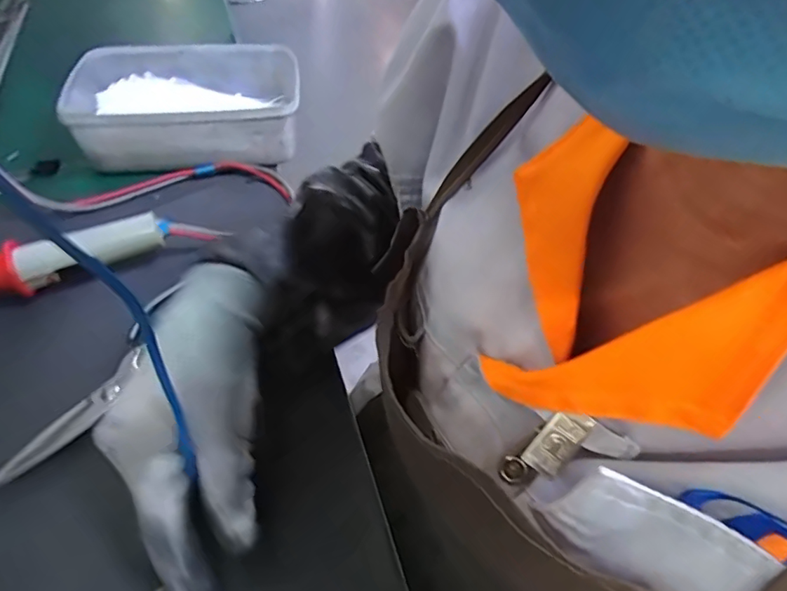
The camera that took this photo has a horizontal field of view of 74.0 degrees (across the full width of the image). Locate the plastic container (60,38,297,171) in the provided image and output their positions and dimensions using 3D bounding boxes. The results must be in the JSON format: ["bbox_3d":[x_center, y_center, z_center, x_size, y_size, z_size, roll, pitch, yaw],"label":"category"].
[{"bbox_3d":[-0.217,-0.204,0.559,0.221,0.063,0.158,-8,49,-9],"label":"plastic container"}]

